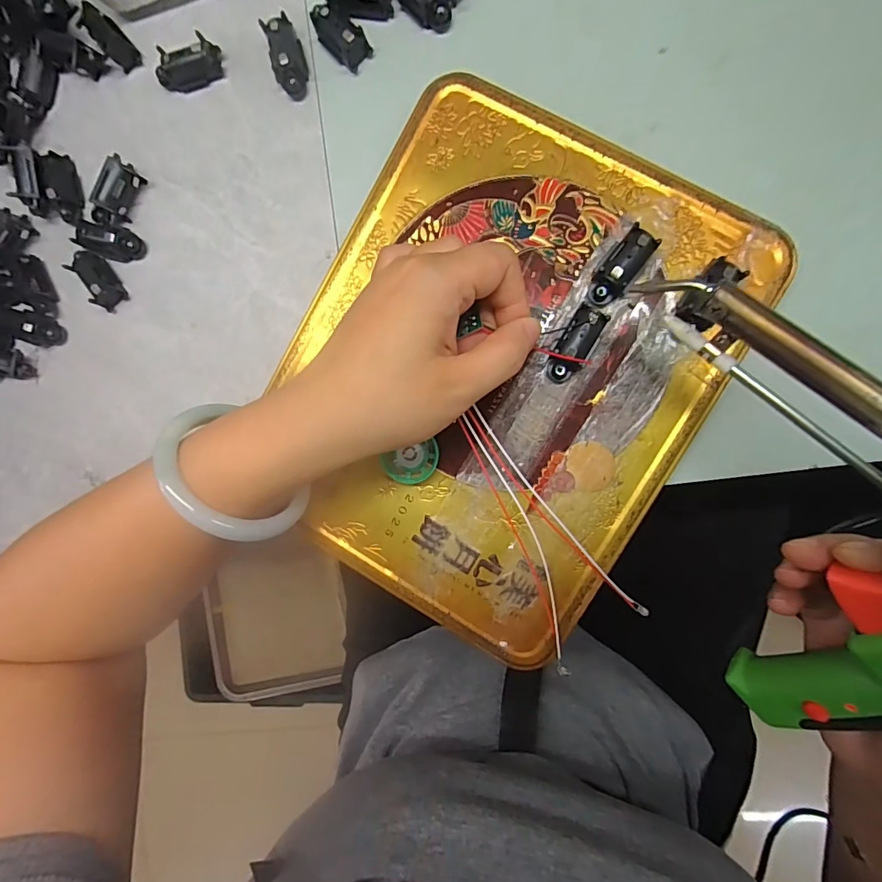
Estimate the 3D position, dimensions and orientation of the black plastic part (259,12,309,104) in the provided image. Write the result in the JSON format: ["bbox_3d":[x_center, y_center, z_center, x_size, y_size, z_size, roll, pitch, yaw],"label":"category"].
[{"bbox_3d":[-0.080,-0.198,0.236,0.016,0.014,0.035,-12,105,10],"label":"black plastic part"}]

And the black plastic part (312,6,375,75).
[{"bbox_3d":[-0.051,-0.208,0.233,0.017,0.013,0.029,-43,87,6],"label":"black plastic part"}]

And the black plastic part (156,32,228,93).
[{"bbox_3d":[-0.136,-0.200,0.244,0.037,0.012,0.015,-13,90,7],"label":"black plastic part"}]

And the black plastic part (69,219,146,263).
[{"bbox_3d":[-0.186,-0.111,0.254,0.037,0.017,0.017,18,94,6],"label":"black plastic part"}]

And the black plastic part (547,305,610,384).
[{"bbox_3d":[0.062,-0.044,0.209,0.016,0.014,0.036,30,95,5],"label":"black plastic part"}]

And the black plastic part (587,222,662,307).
[{"bbox_3d":[0.081,-0.078,0.206,0.016,0.015,0.035,37,96,4],"label":"black plastic part"}]

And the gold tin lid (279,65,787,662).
[{"bbox_3d":[0.023,-0.033,0.223,0.196,0.019,0.237,30,95,5],"label":"gold tin lid"}]

